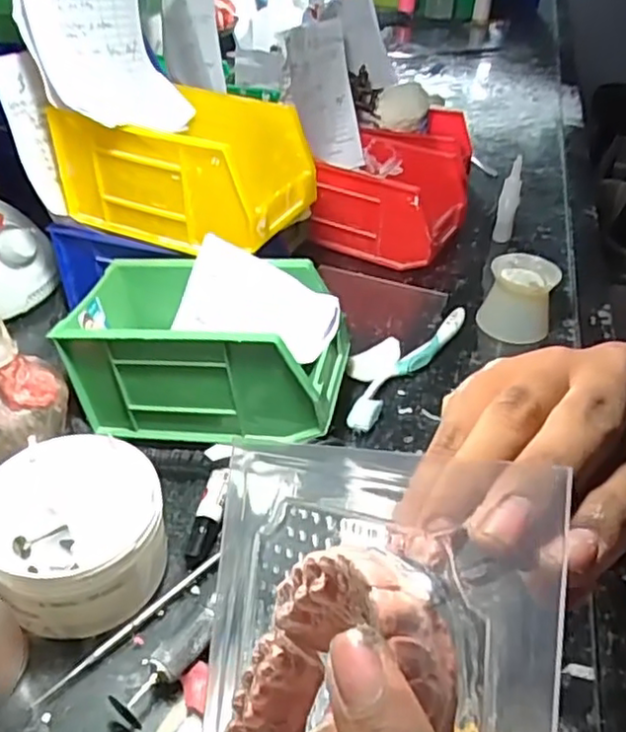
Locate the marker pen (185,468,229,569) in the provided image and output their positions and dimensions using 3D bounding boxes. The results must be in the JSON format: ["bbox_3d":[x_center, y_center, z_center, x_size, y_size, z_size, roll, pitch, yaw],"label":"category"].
[{"bbox_3d":[-0.062,0.093,0.404,0.016,0.017,0.066,7,39,6],"label":"marker pen"}]

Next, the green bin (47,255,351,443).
[{"bbox_3d":[-0.069,-0.008,0.463,0.176,0.100,0.098,9,40,8],"label":"green bin"}]

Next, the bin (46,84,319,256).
[{"bbox_3d":[-0.096,-0.149,0.506,0.169,0.085,0.107,18,42,19],"label":"bin"}]

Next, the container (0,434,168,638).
[{"bbox_3d":[-0.128,0.092,0.366,0.092,0.062,0.096,1,39,-1],"label":"container"}]

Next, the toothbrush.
[{"bbox_3d":[0.076,-0.001,0.532,0.024,0.017,0.176,25,44,25],"label":"toothbrush"}]

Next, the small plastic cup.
[{"bbox_3d":[0.177,-0.058,0.575,0.057,0.057,0.053,1,39,-1],"label":"small plastic cup"}]

